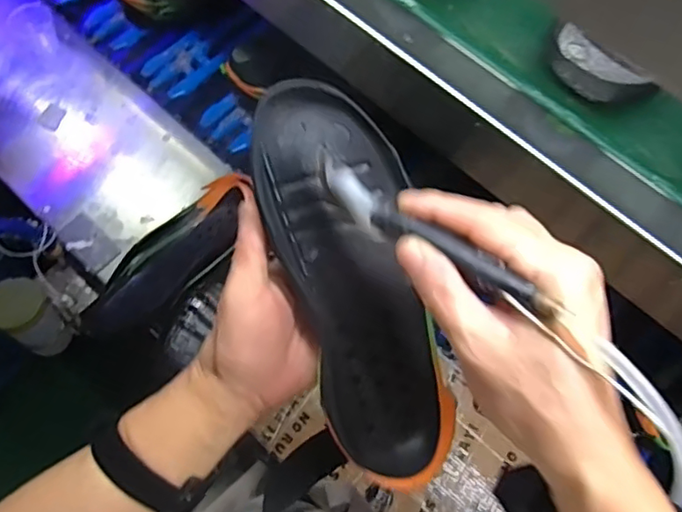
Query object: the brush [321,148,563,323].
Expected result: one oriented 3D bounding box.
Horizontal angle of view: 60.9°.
[{"bbox_3d":[0.039,-0.010,0.289,0.018,0.021,0.154,-43,50,-15],"label":"brush"}]

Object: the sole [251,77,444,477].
[{"bbox_3d":[0.011,0.015,0.363,0.085,0.049,0.243,-18,98,-7],"label":"sole"}]

